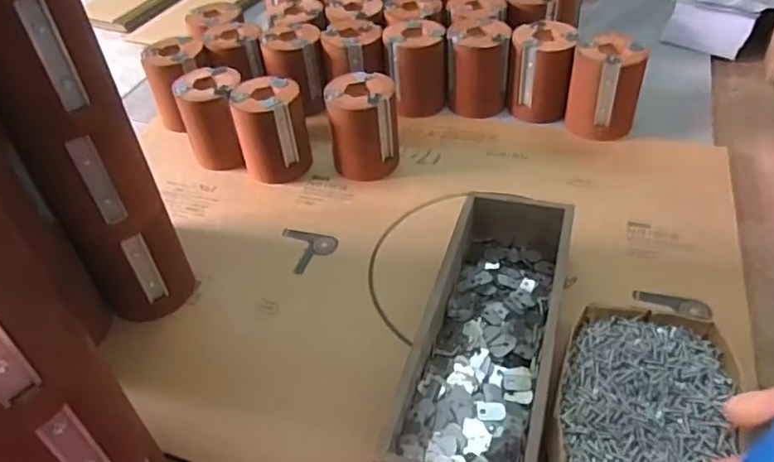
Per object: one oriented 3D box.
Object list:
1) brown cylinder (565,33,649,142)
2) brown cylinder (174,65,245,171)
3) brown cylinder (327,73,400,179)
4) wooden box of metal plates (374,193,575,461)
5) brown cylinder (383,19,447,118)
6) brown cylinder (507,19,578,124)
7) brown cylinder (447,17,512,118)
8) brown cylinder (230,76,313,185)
[{"bbox_3d":[0.258,-0.170,0.702,0.078,0.098,0.075,11,46,17],"label":"brown cylinder"},{"bbox_3d":[-0.204,-0.133,0.715,0.076,0.096,0.092,-18,45,-12],"label":"brown cylinder"},{"bbox_3d":[-0.025,-0.121,0.685,0.074,0.097,0.076,-3,44,4],"label":"brown cylinder"},{"bbox_3d":[0.087,0.086,0.489,0.103,0.075,0.310,9,46,16],"label":"wooden box of metal plates"},{"bbox_3d":[0.038,-0.214,0.775,0.071,0.098,0.088,-4,44,2],"label":"brown cylinder"},{"bbox_3d":[0.191,-0.199,0.742,0.074,0.098,0.075,8,45,14],"label":"brown cylinder"},{"bbox_3d":[0.116,-0.209,0.759,0.075,0.099,0.082,4,44,11],"label":"brown cylinder"},{"bbox_3d":[-0.133,-0.118,0.691,0.074,0.099,0.075,-14,44,-8],"label":"brown cylinder"}]

